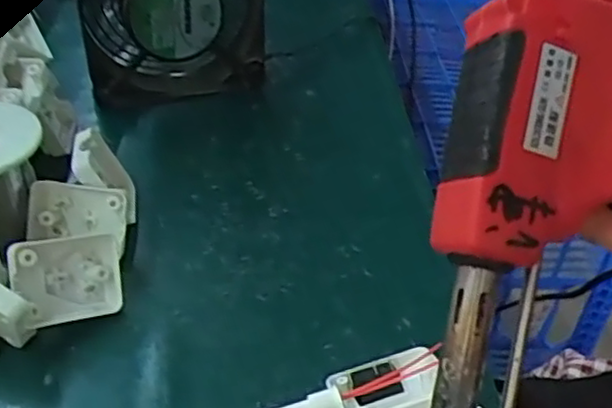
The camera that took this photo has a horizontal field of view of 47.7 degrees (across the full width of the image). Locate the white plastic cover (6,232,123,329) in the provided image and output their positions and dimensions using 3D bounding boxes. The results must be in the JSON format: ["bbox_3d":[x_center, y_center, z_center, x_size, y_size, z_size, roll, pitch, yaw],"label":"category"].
[{"bbox_3d":[-0.110,0.035,0.321,0.050,0.038,0.012,-8,4,-40],"label":"white plastic cover"}]

